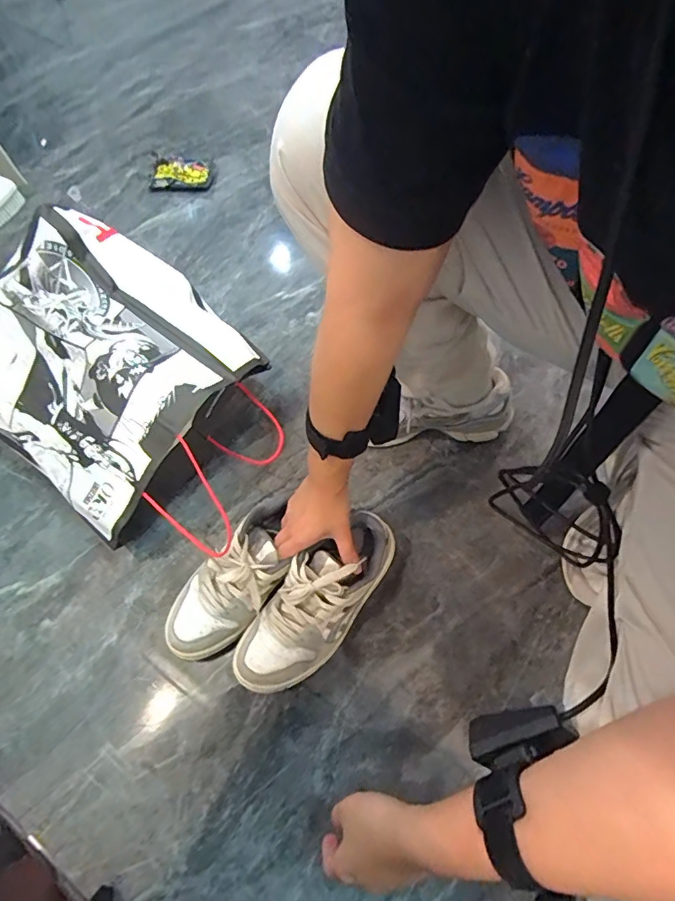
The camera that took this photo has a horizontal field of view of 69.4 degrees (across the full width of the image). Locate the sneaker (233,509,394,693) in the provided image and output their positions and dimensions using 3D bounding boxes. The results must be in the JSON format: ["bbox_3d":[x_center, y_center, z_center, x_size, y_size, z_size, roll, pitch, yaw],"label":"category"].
[{"bbox_3d":[-0.023,0.180,0.582,0.093,0.091,0.236,40,86,18],"label":"sneaker"}]

